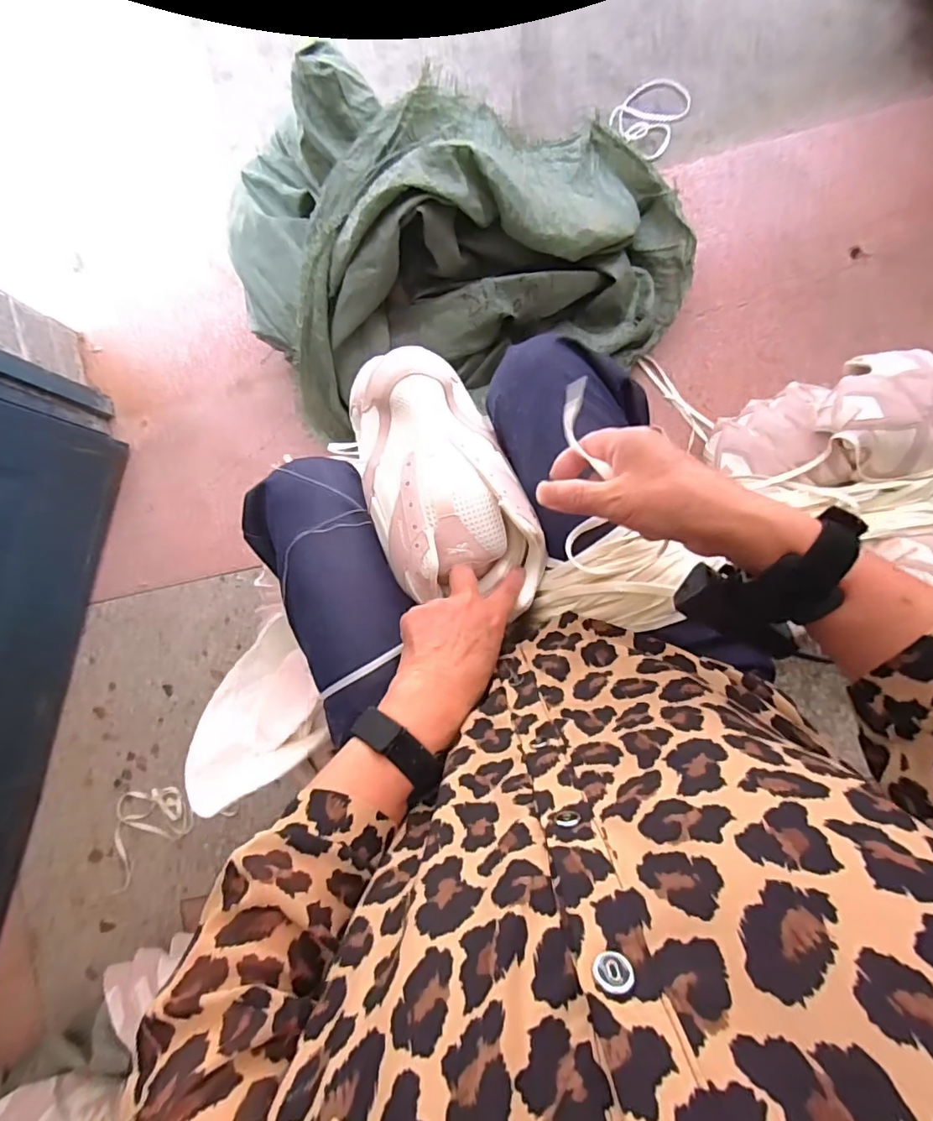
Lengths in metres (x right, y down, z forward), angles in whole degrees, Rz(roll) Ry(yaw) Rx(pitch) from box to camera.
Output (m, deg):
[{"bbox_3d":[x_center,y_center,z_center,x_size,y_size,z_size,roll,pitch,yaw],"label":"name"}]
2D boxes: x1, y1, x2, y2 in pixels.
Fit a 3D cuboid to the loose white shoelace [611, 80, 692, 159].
[{"bbox_3d":[0.323,-0.763,0.905,0.115,0.010,0.116,1,94,15],"label":"loose white shoelace"}]

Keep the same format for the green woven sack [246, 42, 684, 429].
[{"bbox_3d":[-0.007,-0.473,0.741,0.660,0.276,0.426,-15,89,5],"label":"green woven sack"}]

